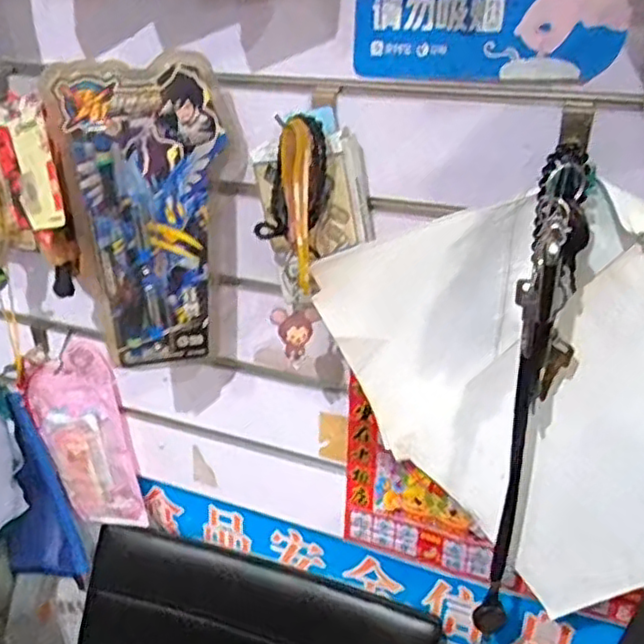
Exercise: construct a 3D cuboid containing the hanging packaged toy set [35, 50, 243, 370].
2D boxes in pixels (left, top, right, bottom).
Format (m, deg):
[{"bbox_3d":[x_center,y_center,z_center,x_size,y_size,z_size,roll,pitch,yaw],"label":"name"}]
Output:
[{"bbox_3d":[-0.151,-0.092,0.593,0.142,0.262,0.038,-7,24,-21],"label":"hanging packaged toy set"}]

